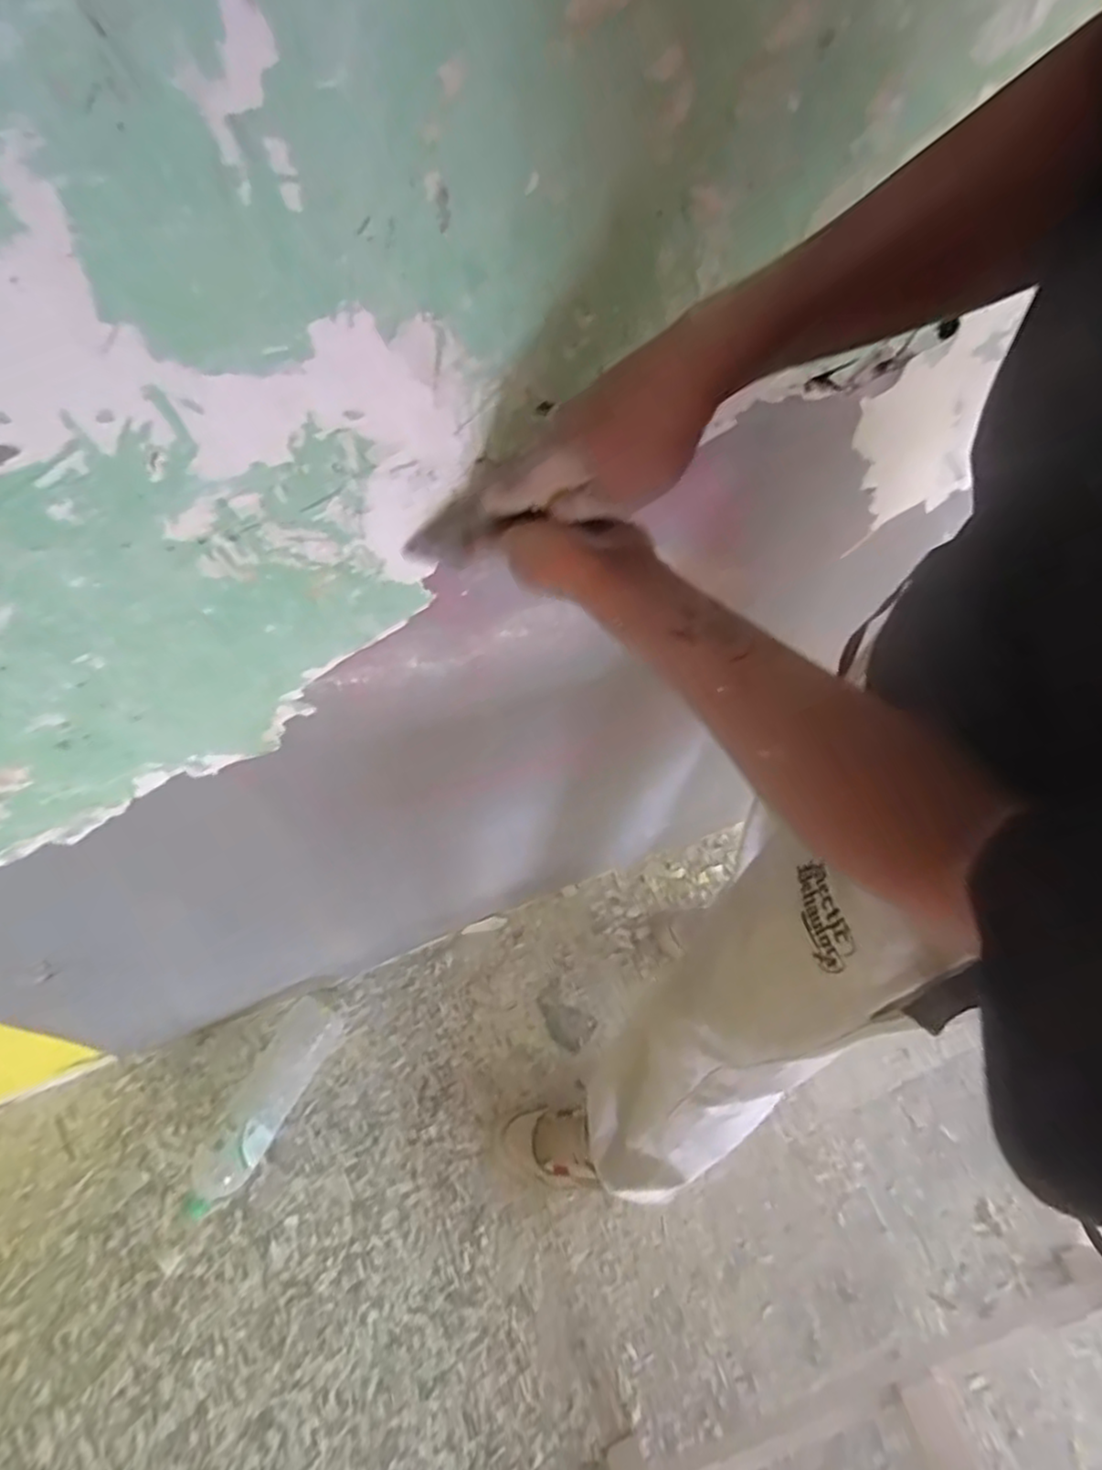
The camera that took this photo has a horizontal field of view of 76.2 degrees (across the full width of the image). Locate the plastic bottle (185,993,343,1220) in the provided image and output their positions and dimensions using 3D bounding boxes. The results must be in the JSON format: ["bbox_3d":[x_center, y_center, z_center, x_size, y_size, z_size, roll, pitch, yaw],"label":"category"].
[{"bbox_3d":[-0.443,0.562,1.069,0.086,0.093,0.326,27,61,13],"label":"plastic bottle"}]

